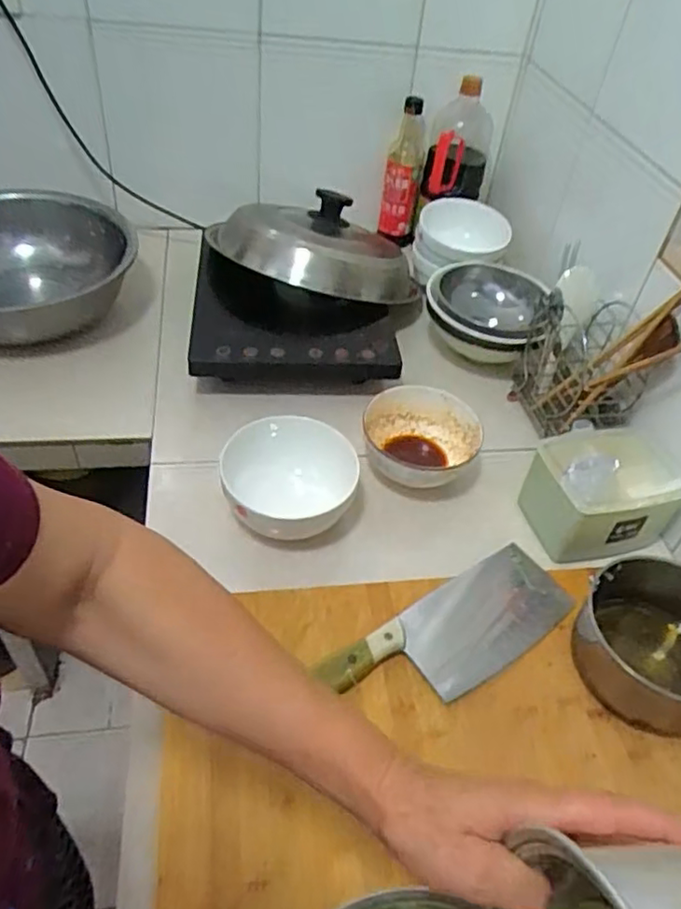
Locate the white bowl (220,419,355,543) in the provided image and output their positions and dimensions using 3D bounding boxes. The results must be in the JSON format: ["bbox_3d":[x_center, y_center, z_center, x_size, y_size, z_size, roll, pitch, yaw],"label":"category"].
[{"bbox_3d":[-0.060,0.032,0.729,0.145,0.071,0.142,4,45,-4],"label":"white bowl"}]

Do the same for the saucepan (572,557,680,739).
[{"bbox_3d":[0.291,0.172,0.587,0.149,0.080,0.120,38,52,27],"label":"saucepan"}]

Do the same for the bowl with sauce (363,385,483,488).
[{"bbox_3d":[0.101,-0.010,0.794,0.138,0.075,0.142,4,45,-4],"label":"bowl with sauce"}]

